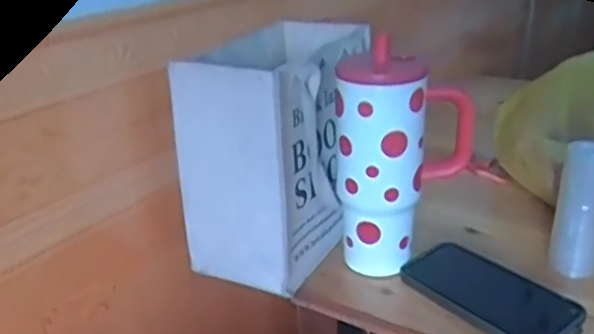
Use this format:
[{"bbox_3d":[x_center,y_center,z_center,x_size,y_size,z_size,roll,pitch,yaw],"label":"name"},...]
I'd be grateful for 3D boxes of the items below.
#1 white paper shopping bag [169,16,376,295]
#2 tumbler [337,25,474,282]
[{"bbox_3d":[-0.011,-0.026,0.649,0.133,0.211,0.228,8,25,21],"label":"white paper shopping bag"},{"bbox_3d":[0.100,-0.011,0.598,0.121,0.213,0.098,1,24,7],"label":"tumbler"}]

